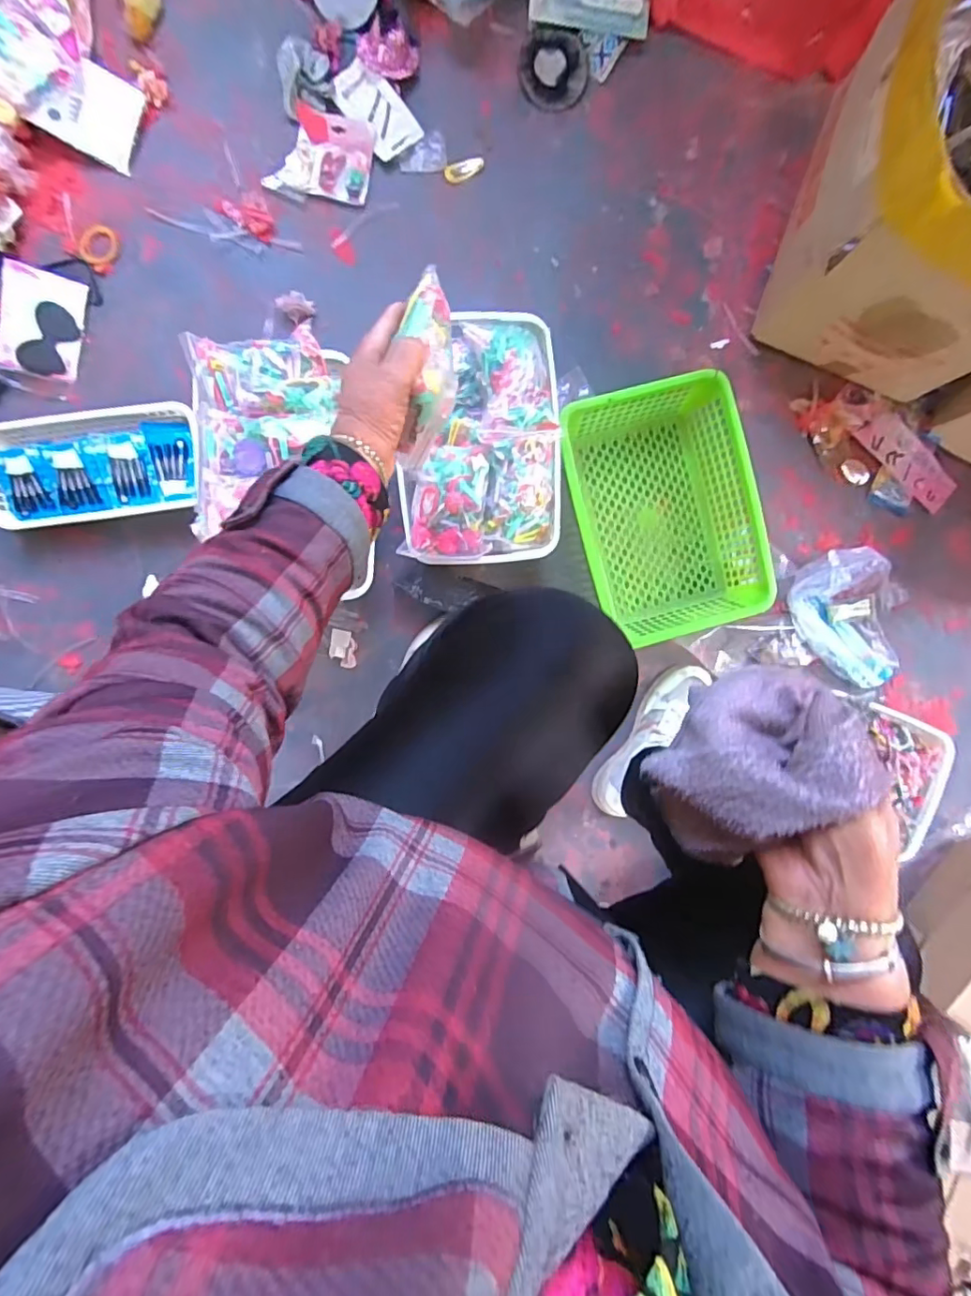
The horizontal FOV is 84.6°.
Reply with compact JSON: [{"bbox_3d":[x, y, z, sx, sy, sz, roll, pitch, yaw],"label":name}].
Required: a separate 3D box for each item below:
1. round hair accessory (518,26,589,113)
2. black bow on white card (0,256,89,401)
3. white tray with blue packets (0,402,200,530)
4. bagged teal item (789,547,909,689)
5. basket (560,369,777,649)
[{"bbox_3d":[0.093,-0.784,0.725,0.092,0.011,0.100,0,94,-5],"label":"round hair accessory"},{"bbox_3d":[-0.576,-0.408,0.689,0.091,0.017,0.152,10,93,-6],"label":"black bow on white card"},{"bbox_3d":[-0.504,-0.232,0.689,0.258,0.047,0.132,-10,94,-5],"label":"white tray with blue packets"},{"bbox_3d":[0.551,-0.045,0.787,0.211,0.058,0.160,39,90,-6],"label":"bagged teal item"},{"bbox_3d":[0.243,-0.184,0.743,0.235,0.078,0.328,-17,95,-4],"label":"basket"}]

